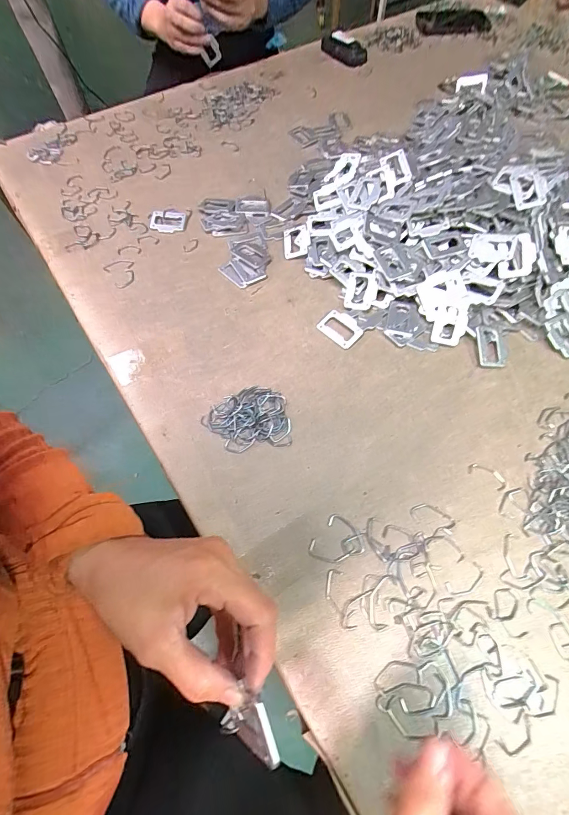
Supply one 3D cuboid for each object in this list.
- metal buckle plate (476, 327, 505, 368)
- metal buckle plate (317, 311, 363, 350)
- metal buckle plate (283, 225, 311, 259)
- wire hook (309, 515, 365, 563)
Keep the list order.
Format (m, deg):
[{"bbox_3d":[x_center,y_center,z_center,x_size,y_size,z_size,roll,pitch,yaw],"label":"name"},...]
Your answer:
[{"bbox_3d":[0.241,-0.071,0.420,0.029,0.004,0.052,1,74,-3],"label":"metal buckle plate"},{"bbox_3d":[0.070,-0.097,0.440,0.040,0.004,0.051,-43,73,-13],"label":"metal buckle plate"},{"bbox_3d":[0.018,-0.233,0.502,0.037,0.004,0.052,-3,70,7],"label":"metal buckle plate"},{"bbox_3d":[0.046,0.124,0.337,0.050,0.004,0.039,-17,65,-9],"label":"wire hook"}]

